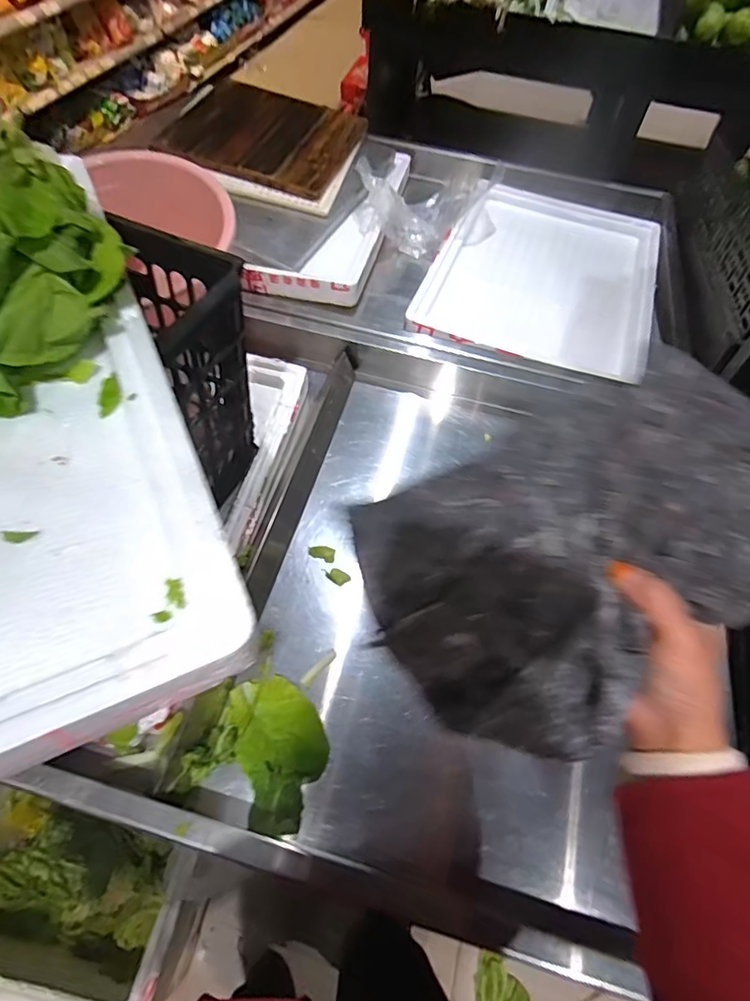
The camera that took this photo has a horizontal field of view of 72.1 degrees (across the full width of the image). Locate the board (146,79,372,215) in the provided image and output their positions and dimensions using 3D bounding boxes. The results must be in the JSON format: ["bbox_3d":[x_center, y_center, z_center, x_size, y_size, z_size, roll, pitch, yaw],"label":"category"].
[{"bbox_3d":[-0.254,-0.868,1.238,0.417,0.032,0.443,15,58,-1],"label":"board"}]

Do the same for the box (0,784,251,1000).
[{"bbox_3d":[-0.546,0.709,0.920,0.452,0.275,0.232,14,57,5],"label":"box"}]

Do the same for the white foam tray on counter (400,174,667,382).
[{"bbox_3d":[0.381,-0.516,1.139,0.456,0.045,0.714,19,57,8],"label":"white foam tray on counter"}]

